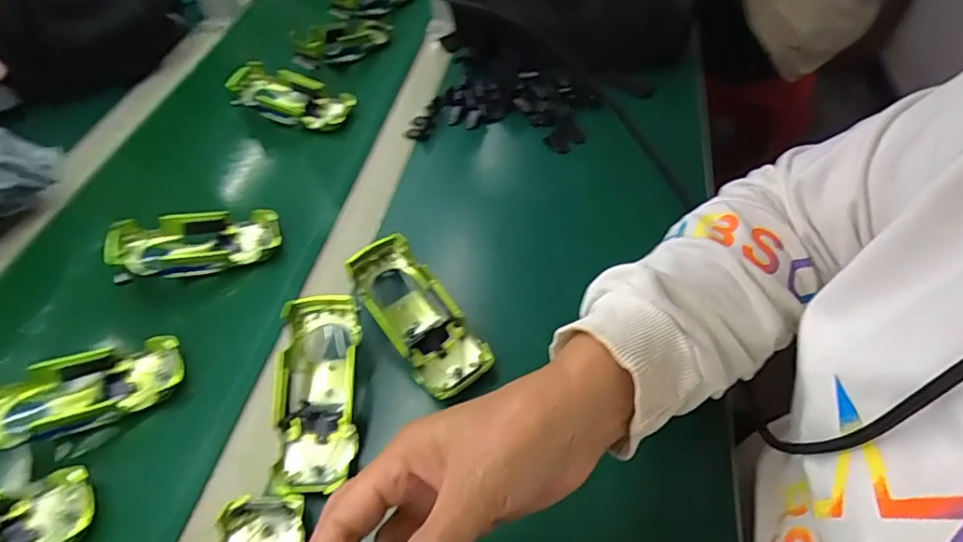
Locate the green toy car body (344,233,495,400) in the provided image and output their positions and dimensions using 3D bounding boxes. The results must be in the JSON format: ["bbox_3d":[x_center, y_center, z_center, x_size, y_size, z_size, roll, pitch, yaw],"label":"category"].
[{"bbox_3d":[-0.049,0.036,0.409,0.054,0.035,0.130,-30,69,-22],"label":"green toy car body"}]

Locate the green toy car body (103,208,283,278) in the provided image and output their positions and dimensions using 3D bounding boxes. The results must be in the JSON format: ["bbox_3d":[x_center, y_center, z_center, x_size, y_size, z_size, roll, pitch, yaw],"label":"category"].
[{"bbox_3d":[-0.253,-0.025,0.480,0.135,0.041,0.058,-16,51,-11],"label":"green toy car body"}]

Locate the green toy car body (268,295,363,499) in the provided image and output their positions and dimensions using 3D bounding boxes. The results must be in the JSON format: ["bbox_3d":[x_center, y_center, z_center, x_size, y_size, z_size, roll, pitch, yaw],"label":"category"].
[{"bbox_3d":[-0.114,0.086,0.379,0.054,0.036,0.130,-4,65,-1],"label":"green toy car body"}]

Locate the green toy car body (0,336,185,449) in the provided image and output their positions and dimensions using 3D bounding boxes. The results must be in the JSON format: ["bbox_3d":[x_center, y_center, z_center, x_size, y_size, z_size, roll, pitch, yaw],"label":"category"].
[{"bbox_3d":[-0.299,0.089,0.399,0.134,0.037,0.064,-23,52,-17],"label":"green toy car body"}]

